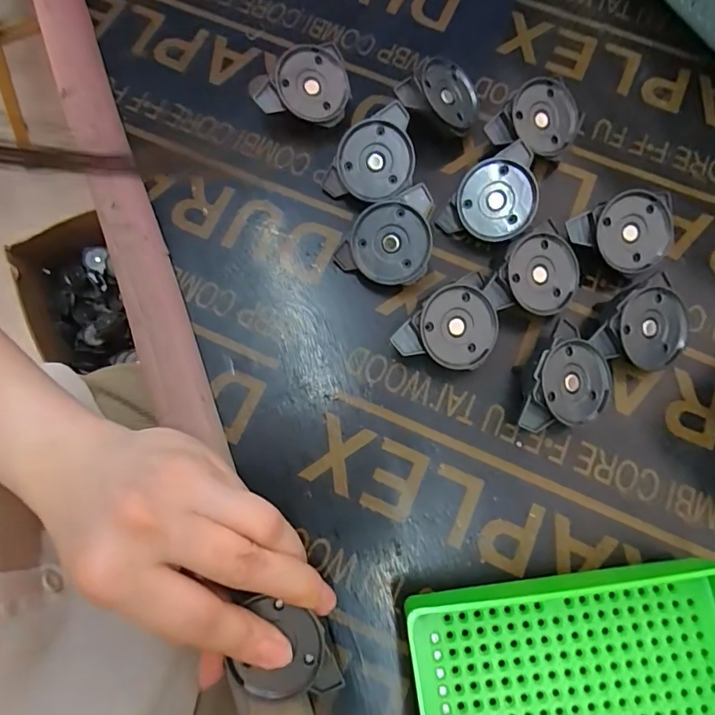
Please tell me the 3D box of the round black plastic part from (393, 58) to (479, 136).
[{"bbox_3d":[0.050,-0.157,0.283,0.049,0.015,0.040,21,79,-22],"label":"round black plastic part"}]

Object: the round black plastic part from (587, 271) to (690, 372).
[{"bbox_3d":[0.149,-0.014,0.251,0.049,0.014,0.044,-45,103,-1],"label":"round black plastic part"}]

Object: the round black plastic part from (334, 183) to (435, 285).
[{"bbox_3d":[0.018,-0.068,0.261,0.047,0.015,0.051,1,102,5],"label":"round black plastic part"}]

